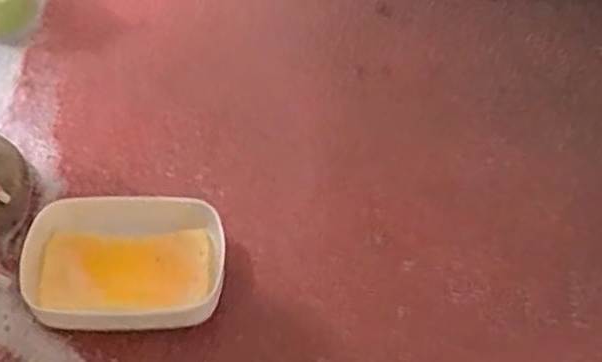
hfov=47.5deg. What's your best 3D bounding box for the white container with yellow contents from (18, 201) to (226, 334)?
[{"bbox_3d":[-0.114,0.054,0.441,0.123,0.033,0.079,2,54,-3],"label":"white container with yellow contents"}]

